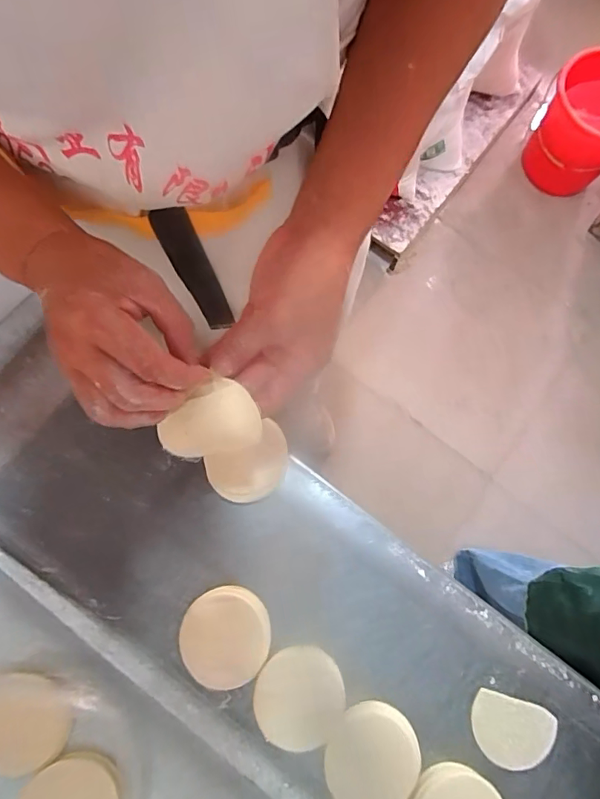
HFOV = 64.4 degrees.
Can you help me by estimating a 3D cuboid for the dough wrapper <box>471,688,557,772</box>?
[{"bbox_3d":[0.210,0.329,0.471,0.083,0.005,0.061,15,77,4],"label":"dough wrapper"}]

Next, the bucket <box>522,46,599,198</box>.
[{"bbox_3d":[0.867,-0.824,1.446,0.286,0.302,0.314,1,77,-3],"label":"bucket"}]

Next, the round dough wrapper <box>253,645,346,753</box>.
[{"bbox_3d":[-0.001,0.283,0.454,0.083,0.009,0.081,-1,65,2],"label":"round dough wrapper"}]

